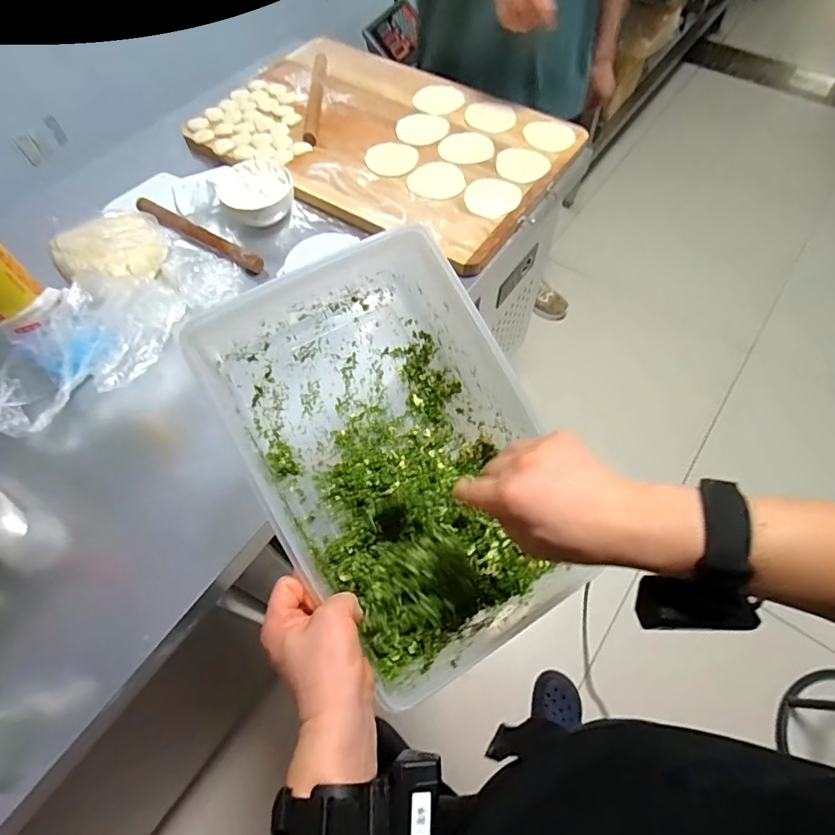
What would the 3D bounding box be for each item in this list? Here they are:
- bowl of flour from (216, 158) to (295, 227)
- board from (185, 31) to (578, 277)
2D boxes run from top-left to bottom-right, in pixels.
[{"bbox_3d":[-0.273,-0.380,0.851,0.116,0.062,0.112,0,62,-1],"label":"bowl of flour"},{"bbox_3d":[-0.065,-0.532,0.931,0.659,0.043,0.442,32,66,15],"label":"board"}]

